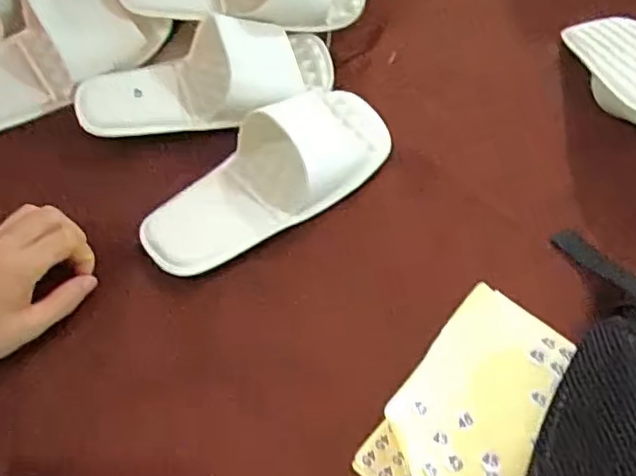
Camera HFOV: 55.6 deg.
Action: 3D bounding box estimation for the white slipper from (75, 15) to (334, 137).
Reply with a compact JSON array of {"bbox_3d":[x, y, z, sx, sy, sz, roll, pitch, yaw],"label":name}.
[{"bbox_3d":[-0.096,-0.144,0.537,0.236,0.053,0.090,-17,59,-13],"label":"white slipper"}]

